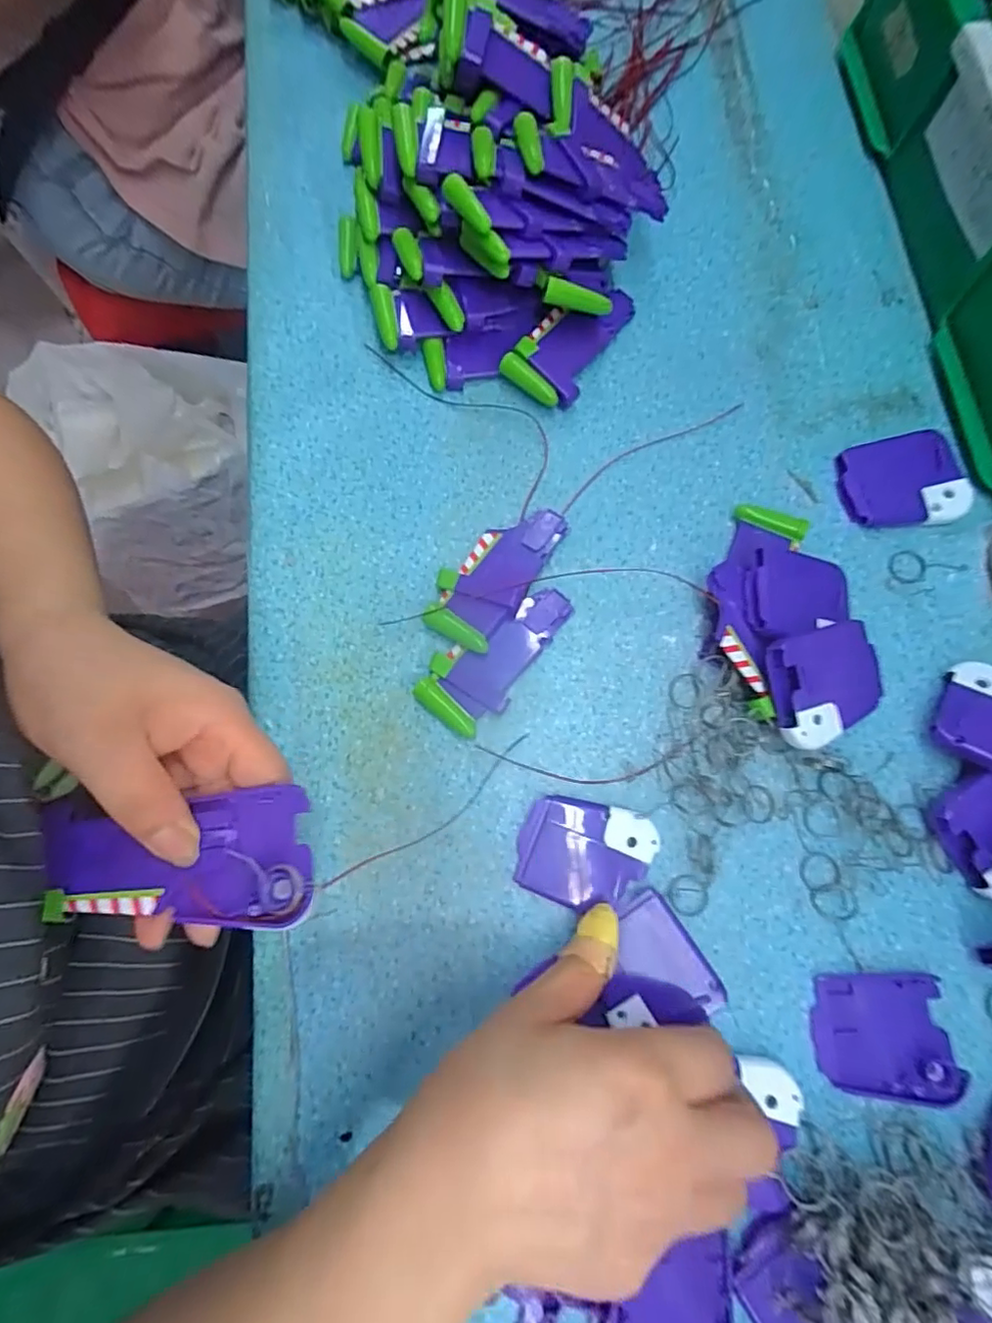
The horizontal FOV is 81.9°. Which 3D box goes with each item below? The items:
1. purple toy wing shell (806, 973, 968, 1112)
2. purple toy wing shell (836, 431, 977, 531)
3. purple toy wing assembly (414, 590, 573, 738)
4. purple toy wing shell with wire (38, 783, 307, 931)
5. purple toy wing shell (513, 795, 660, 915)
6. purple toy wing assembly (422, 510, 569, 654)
[{"bbox_3d":[0.175,0.169,0.257,0.059,0.007,0.050,-3,77,0],"label":"purple toy wing shell"},{"bbox_3d":[0.220,-0.098,0.312,0.061,0.014,0.050,-8,77,-1],"label":"purple toy wing shell"},{"bbox_3d":[0.001,-0.004,0.296,0.040,0.011,0.089,40,81,9],"label":"purple toy wing assembly"},{"bbox_3d":[-0.129,0.078,0.229,0.114,0.008,0.050,-1,77,5],"label":"purple toy wing shell with wire"},{"bbox_3d":[0.043,0.092,0.275,0.063,0.009,0.047,11,78,3],"label":"purple toy wing shell"},{"bbox_3d":[0.000,-0.048,0.303,0.041,0.014,0.088,31,79,8],"label":"purple toy wing assembly"}]

